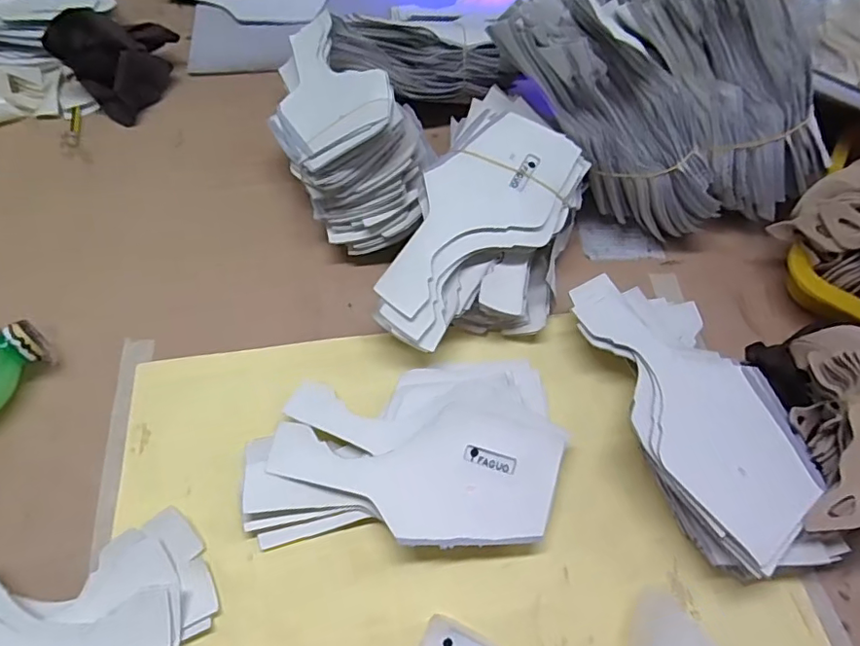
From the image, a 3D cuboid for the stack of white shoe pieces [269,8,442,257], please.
[{"bbox_3d":[-0.080,-0.172,0.503,0.113,0.101,0.248,-22,61,-15],"label":"stack of white shoe pieces"}]

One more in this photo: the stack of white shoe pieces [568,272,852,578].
[{"bbox_3d":[0.184,0.064,0.399,0.103,0.051,0.220,-12,59,-9],"label":"stack of white shoe pieces"}]

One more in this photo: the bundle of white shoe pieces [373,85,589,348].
[{"bbox_3d":[0.051,-0.075,0.453,0.124,0.094,0.230,18,59,9],"label":"bundle of white shoe pieces"}]

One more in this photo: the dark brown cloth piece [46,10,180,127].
[{"bbox_3d":[-0.314,-0.277,0.569,0.068,0.086,0.110,23,60,12],"label":"dark brown cloth piece"}]

